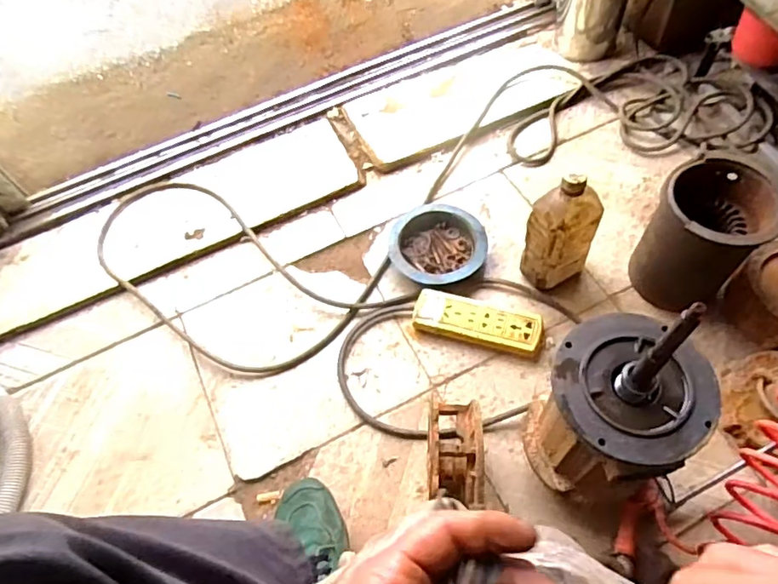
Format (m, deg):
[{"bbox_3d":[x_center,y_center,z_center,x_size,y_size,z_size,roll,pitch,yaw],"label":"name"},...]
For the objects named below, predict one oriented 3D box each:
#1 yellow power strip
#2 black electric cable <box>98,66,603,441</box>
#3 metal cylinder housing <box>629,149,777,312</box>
[{"bbox_3d":[0.130,0.044,0.809,0.186,0.027,0.066,12,62,12],"label":"yellow power strip"},{"bbox_3d":[-0.086,-0.216,0.975,0.664,0.016,0.786,21,64,16],"label":"black electric cable"},{"bbox_3d":[0.423,-0.068,0.760,0.137,0.194,0.130,-30,62,-11],"label":"metal cylinder housing"}]

